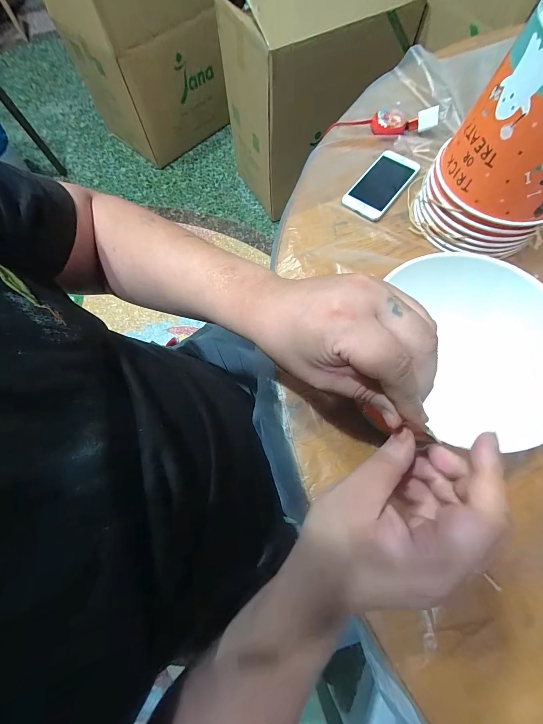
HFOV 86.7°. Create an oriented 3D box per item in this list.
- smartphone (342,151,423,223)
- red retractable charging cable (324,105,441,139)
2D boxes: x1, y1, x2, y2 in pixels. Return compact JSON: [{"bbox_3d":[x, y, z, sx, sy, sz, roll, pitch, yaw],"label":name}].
[{"bbox_3d":[0.168,-0.272,0.440,0.066,0.005,0.129,36,77,12],"label":"smartphone"},{"bbox_3d":[0.177,-0.395,0.473,0.172,0.032,0.032,6,71,4],"label":"red retractable charging cable"}]

